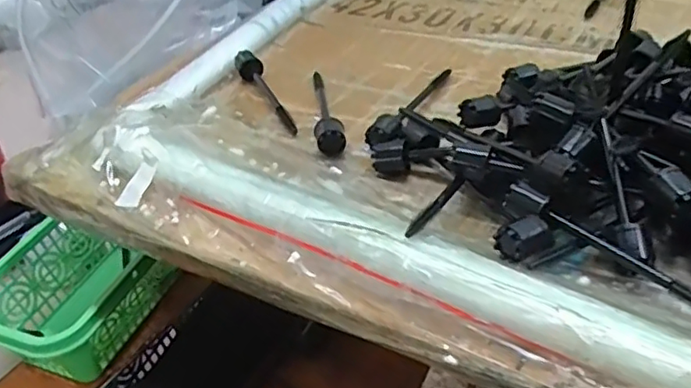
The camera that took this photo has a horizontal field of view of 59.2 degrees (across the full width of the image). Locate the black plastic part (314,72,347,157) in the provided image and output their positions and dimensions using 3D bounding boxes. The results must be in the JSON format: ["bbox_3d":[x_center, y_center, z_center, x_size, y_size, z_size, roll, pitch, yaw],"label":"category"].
[{"bbox_3d":[-0.010,-0.050,0.330,0.014,0.014,0.084,-7,38,0],"label":"black plastic part"}]

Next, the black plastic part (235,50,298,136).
[{"bbox_3d":[-0.046,-0.060,0.347,0.014,0.014,0.082,-18,39,-14],"label":"black plastic part"}]

